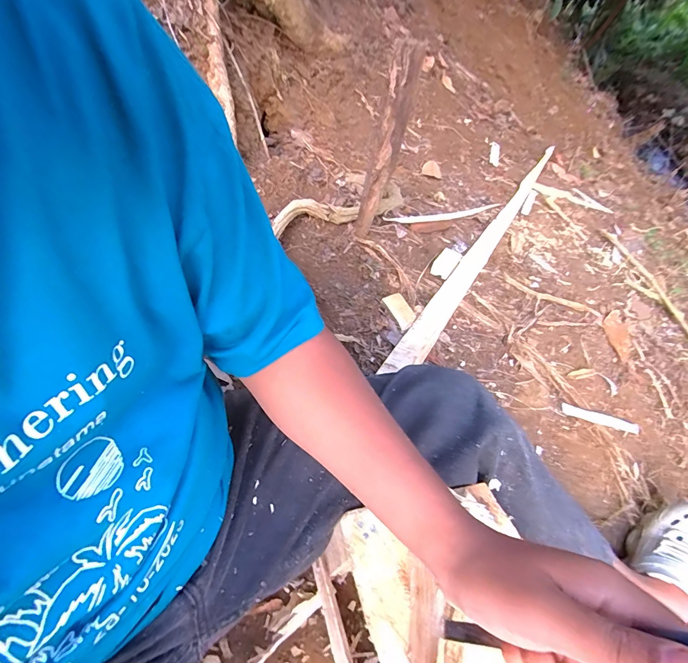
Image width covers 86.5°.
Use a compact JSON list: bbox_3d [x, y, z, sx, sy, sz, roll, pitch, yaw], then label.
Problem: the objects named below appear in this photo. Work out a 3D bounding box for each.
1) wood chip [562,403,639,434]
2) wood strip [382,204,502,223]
[{"bbox_3d":[0.502,0.172,0.714,0.165,0.006,0.022,16,49,-5],"label":"wood chip"},{"bbox_3d":[0.306,-0.337,1.057,0.470,0.019,0.027,-18,48,-32],"label":"wood strip"}]

